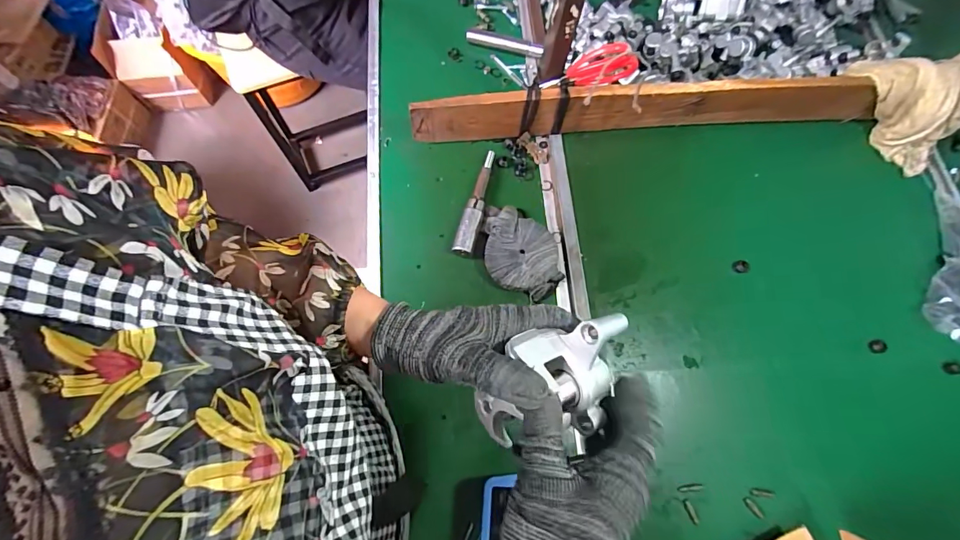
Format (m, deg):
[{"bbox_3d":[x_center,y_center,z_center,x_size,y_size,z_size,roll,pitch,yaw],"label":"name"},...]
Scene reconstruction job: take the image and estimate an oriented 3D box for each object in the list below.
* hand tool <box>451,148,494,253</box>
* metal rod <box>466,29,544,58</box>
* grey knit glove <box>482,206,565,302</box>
[{"bbox_3d":[-0.006,-0.101,0.639,0.028,0.033,0.164,14,73,4],"label":"hand tool"},{"bbox_3d":[0.042,-0.389,0.743,0.135,0.020,0.022,19,73,5],"label":"metal rod"},{"bbox_3d":[0.057,-0.027,0.619,0.099,0.034,0.140,-6,72,-3],"label":"grey knit glove"}]

